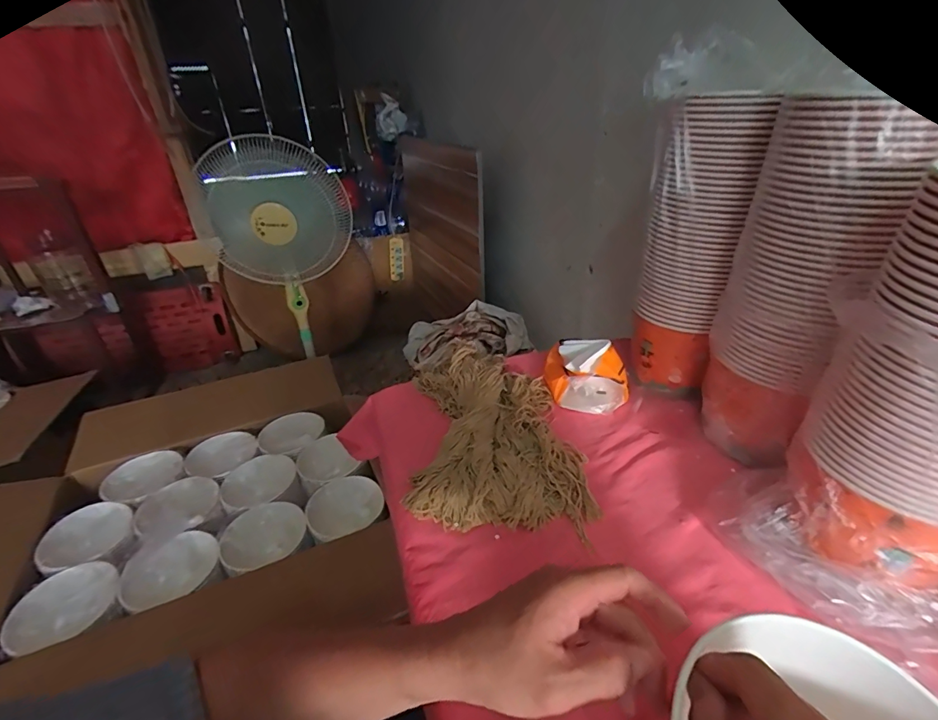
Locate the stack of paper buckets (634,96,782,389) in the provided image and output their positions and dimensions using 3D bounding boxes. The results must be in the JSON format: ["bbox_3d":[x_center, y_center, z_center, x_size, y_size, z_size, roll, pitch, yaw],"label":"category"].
[{"bbox_3d":[0.304,-0.130,0.632,0.104,0.411,0.093,5,32,13],"label":"stack of paper buckets"}]

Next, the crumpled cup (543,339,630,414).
[{"bbox_3d":[0.188,0.013,0.726,0.113,0.080,0.146,-4,32,0],"label":"crumpled cup"}]

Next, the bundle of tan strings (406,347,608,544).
[{"bbox_3d":[0.033,0.090,0.647,0.235,0.056,0.341,-3,32,1],"label":"bundle of tan strings"}]

